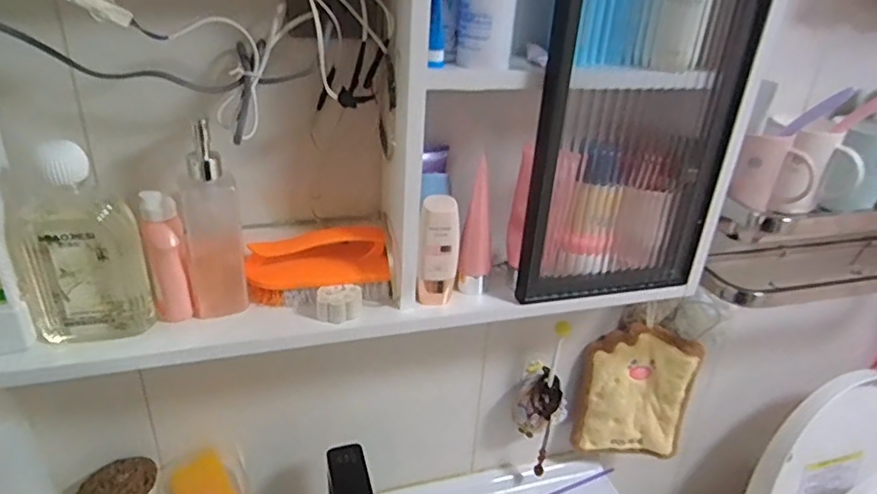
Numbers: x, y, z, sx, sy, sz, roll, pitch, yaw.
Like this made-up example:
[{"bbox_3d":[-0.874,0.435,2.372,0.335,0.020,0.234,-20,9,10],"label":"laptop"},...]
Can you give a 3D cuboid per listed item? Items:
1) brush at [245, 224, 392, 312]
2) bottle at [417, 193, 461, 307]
[{"bbox_3d":[-0.113,0.022,0.552,0.133,0.059,0.063,-6,29,-18],"label":"brush"},{"bbox_3d":[0.001,0.007,0.554,0.038,0.112,0.027,4,27,1],"label":"bottle"}]

